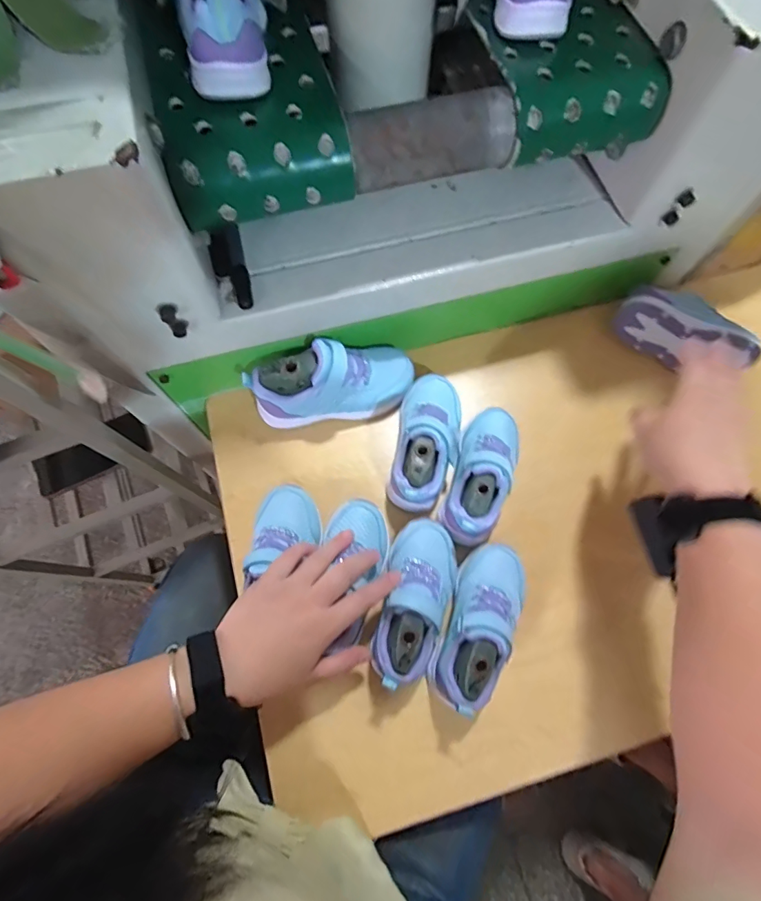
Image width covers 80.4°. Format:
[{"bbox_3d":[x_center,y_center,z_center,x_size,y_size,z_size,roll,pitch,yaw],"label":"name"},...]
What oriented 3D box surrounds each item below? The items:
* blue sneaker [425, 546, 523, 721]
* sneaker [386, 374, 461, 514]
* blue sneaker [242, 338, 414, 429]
[{"bbox_3d":[0.098,0.165,0.432,0.061,0.087,0.149,20,72,5],"label":"blue sneaker"},{"bbox_3d":[0.053,-0.015,0.485,0.065,0.079,0.153,11,72,2],"label":"sneaker"},{"bbox_3d":[-0.051,-0.074,0.497,0.175,0.093,0.060,-17,73,-7],"label":"blue sneaker"}]

